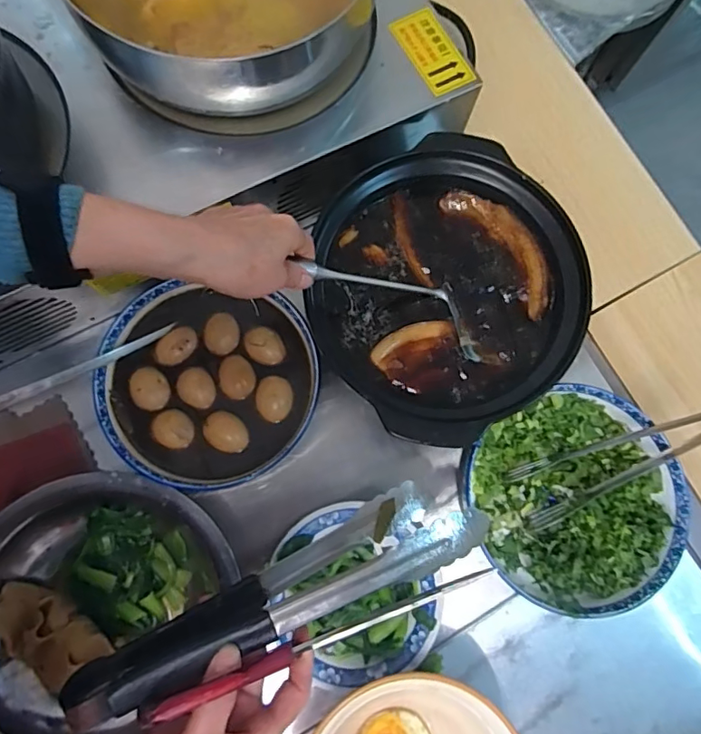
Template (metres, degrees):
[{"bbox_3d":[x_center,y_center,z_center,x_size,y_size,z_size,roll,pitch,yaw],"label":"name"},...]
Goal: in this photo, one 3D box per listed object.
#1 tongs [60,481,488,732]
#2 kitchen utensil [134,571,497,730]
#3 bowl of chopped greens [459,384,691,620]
[{"bbox_3d":[-0.045,0.159,0.365,0.282,0.079,0.053,-19,78,-19],"label":"tongs"},{"bbox_3d":[-0.010,0.178,0.336,0.240,0.024,0.011,-13,78,-18],"label":"kitchen utensil"},{"bbox_3d":[0.231,0.137,0.536,0.206,0.068,0.204,0,78,-1],"label":"bowl of chopped greens"}]

